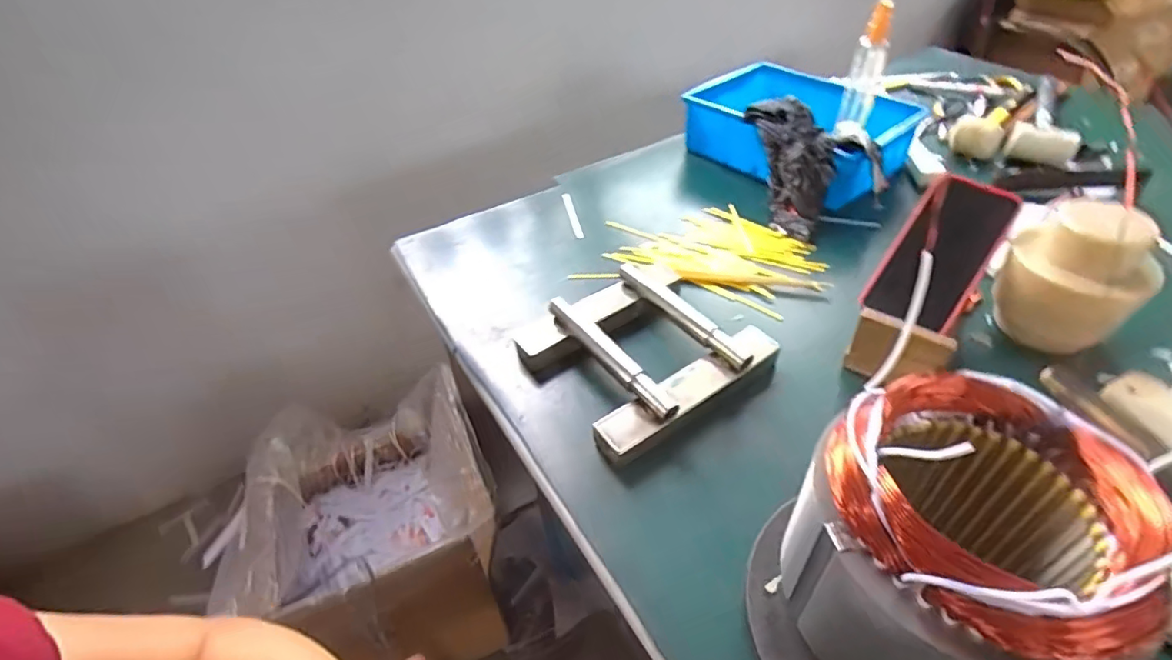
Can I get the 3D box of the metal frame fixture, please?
[{"bbox_3d":[0.057,0.014,0.561,0.201,0.038,0.187,-28,49,-23],"label":"metal frame fixture"}]

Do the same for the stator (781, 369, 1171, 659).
[{"bbox_3d":[0.195,0.131,0.322,0.122,0.171,0.131,-2,44,2],"label":"stator"}]

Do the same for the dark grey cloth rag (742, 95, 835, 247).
[{"bbox_3d":[0.268,-0.210,0.727,0.078,0.062,0.195,-9,82,-5],"label":"dark grey cloth rag"}]

